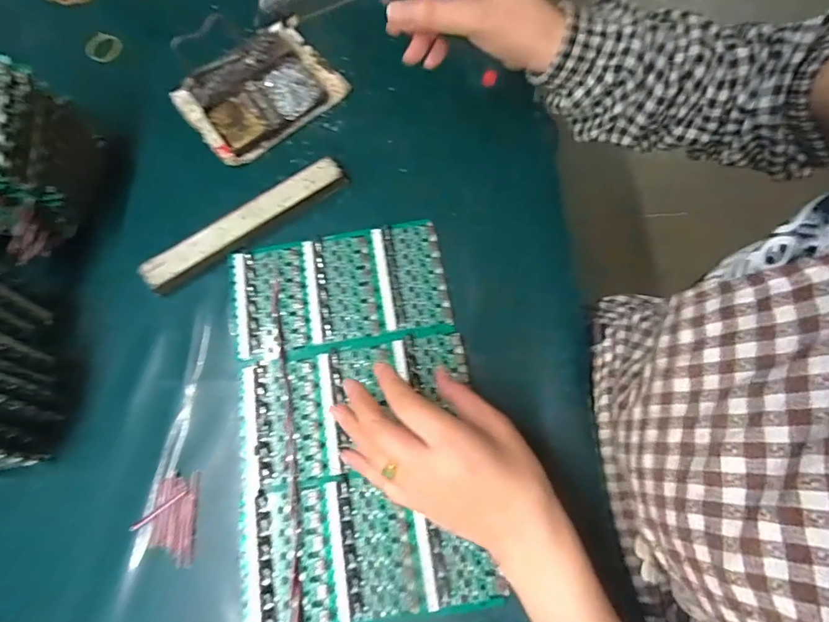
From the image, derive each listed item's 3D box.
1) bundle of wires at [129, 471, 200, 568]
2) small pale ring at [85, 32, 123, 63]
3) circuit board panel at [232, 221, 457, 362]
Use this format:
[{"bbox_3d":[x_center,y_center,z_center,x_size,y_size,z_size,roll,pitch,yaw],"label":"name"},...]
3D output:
[{"bbox_3d":[-0.193,0.163,0.362,0.048,0.013,0.065,-3,71,2],"label":"bundle of wires"},{"bbox_3d":[-0.343,-0.290,0.511,0.039,0.013,0.030,-29,74,-11],"label":"small pale ring"},{"bbox_3d":[-0.066,-0.019,0.411,0.184,0.014,0.107,-10,71,-1],"label":"circuit board panel"}]

